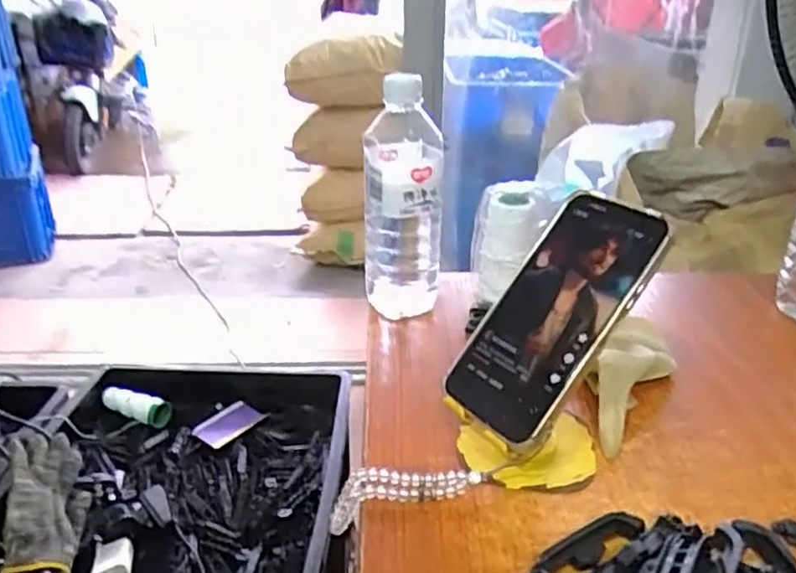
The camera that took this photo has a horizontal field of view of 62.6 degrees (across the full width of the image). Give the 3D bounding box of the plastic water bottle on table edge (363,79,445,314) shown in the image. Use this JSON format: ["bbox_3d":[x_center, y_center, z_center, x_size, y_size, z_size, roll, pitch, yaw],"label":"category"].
[{"bbox_3d":[0.004,-0.063,0.589,0.071,0.226,0.067,0,26,-1],"label":"plastic water bottle on table edge"}]

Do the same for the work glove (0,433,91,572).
[{"bbox_3d":[-0.424,0.258,0.788,0.078,0.082,0.190,-8,28,-18],"label":"work glove"}]

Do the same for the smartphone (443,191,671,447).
[{"bbox_3d":[0.099,0.016,0.419,0.083,0.167,0.009,31,-6,48],"label":"smartphone"}]

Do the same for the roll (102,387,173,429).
[{"bbox_3d":[-0.410,0.187,1.017,0.120,0.035,0.034,12,28,21],"label":"roll"}]

